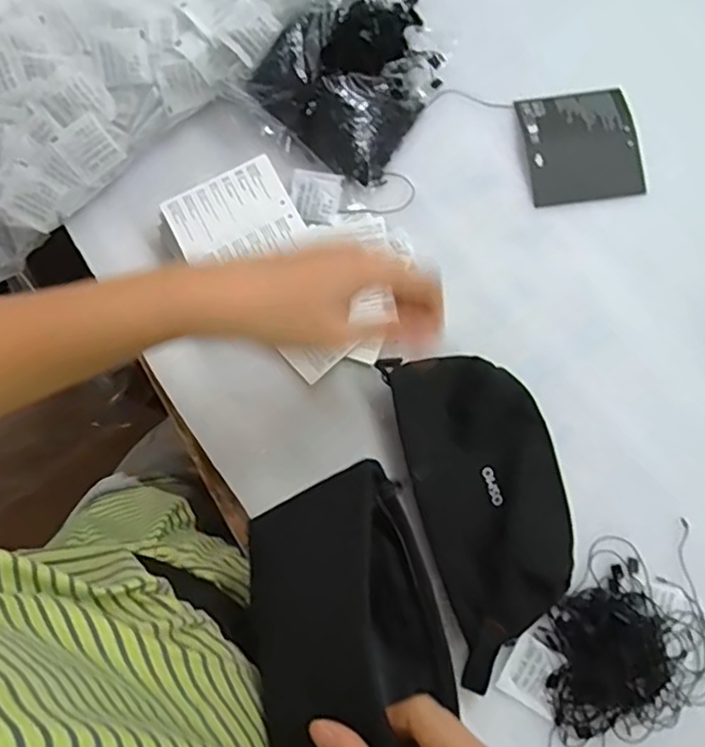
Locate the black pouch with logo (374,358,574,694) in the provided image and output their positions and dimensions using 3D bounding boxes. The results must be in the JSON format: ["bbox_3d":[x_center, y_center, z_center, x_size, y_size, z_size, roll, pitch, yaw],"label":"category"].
[{"bbox_3d":[0.091,0.084,0.422,0.104,0.035,0.207,-10,77,0],"label":"black pouch with logo"}]

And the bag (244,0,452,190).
[{"bbox_3d":[0.011,-0.246,0.494,0.126,0.053,0.160,40,82,10],"label":"bag"}]

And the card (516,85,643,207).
[{"bbox_3d":[0.183,-0.183,0.500,0.089,0.018,0.094,-8,74,-2],"label":"card"}]

